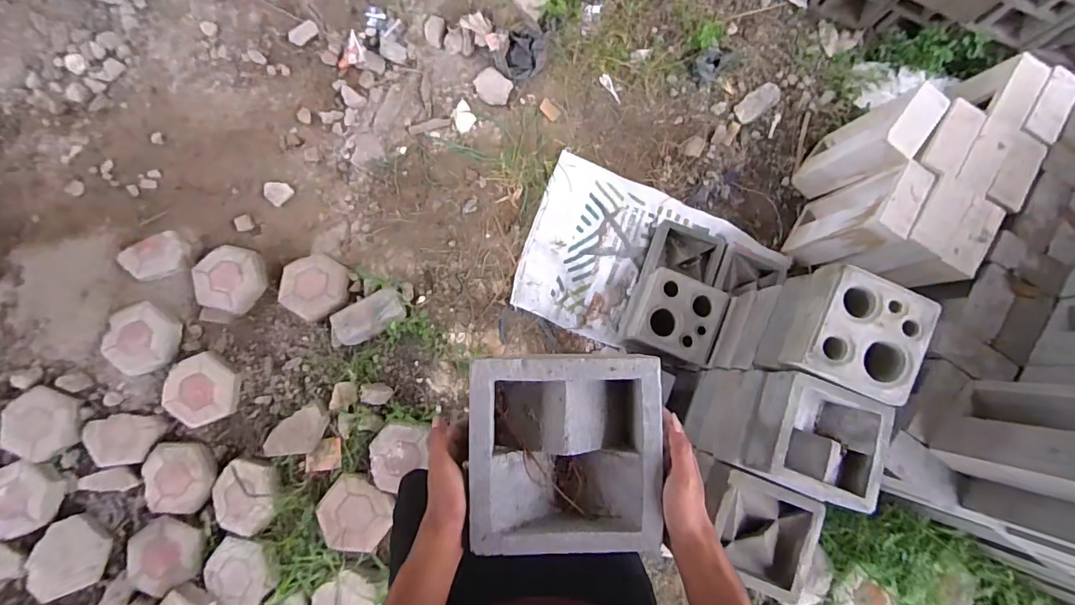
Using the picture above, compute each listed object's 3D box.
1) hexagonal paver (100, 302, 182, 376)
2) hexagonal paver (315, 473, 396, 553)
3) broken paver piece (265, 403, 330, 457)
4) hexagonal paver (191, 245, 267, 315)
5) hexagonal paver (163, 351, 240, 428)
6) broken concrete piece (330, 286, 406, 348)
[{"bbox_3d":[-1.209,0.107,1.482,0.222,0.070,0.209,27,81,1],"label":"hexagonal paver"},{"bbox_3d":[-0.519,0.601,1.389,0.211,0.060,0.187,25,71,6],"label":"hexagonal paver"},{"bbox_3d":[-0.704,0.390,1.460,0.199,0.059,0.123,-32,85,-7],"label":"broken paver piece"},{"bbox_3d":[-0.979,-0.076,1.578,0.215,0.062,0.198,19,81,0],"label":"hexagonal paver"},{"bbox_3d":[-1.013,0.264,1.473,0.226,0.054,0.204,35,81,2],"label":"hexagonal paver"},{"bbox_3d":[-0.522,0.047,1.508,0.239,0.077,0.120,-28,84,-7],"label":"broken concrete piece"}]

